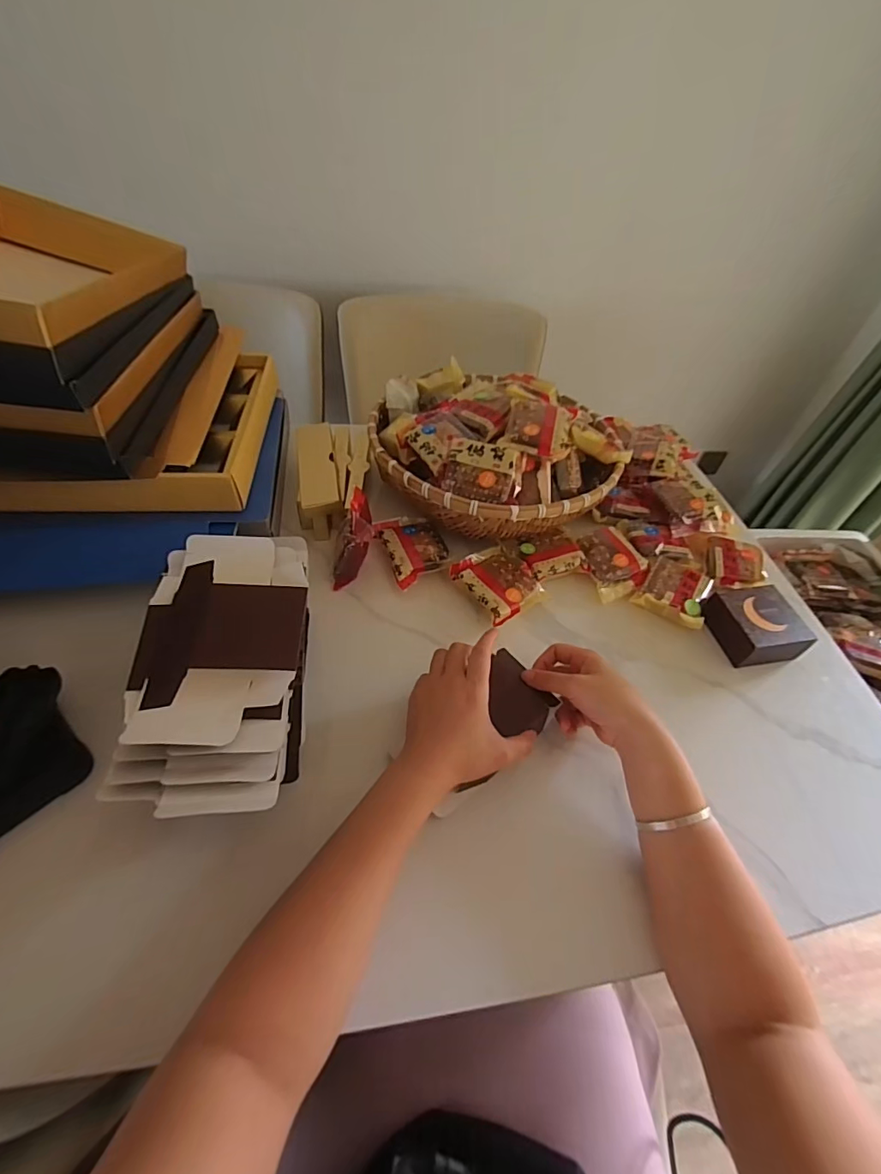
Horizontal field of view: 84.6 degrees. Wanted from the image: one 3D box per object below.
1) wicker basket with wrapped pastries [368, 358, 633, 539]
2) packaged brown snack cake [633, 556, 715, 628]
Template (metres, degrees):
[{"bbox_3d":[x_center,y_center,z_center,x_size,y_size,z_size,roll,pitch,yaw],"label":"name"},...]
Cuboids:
[{"bbox_3d":[0.081,-0.208,0.692,0.344,0.129,0.316,3,49,-3],"label":"wicker basket with wrapped pastries"},{"bbox_3d":[0.314,-0.001,0.635,0.080,0.026,0.113,31,54,19],"label":"packaged brown snack cake"}]

